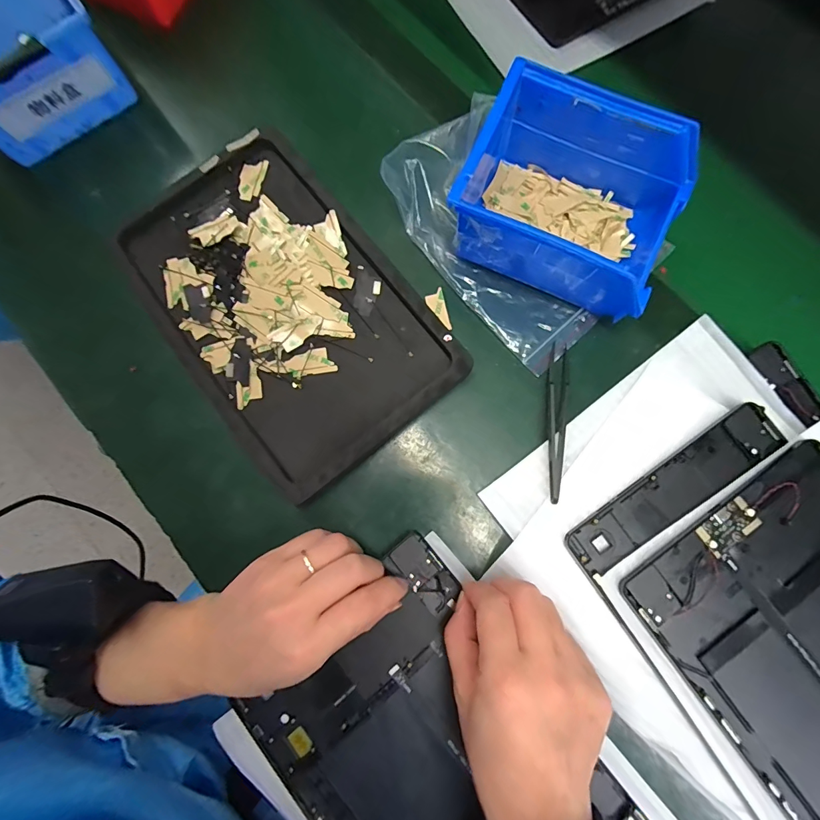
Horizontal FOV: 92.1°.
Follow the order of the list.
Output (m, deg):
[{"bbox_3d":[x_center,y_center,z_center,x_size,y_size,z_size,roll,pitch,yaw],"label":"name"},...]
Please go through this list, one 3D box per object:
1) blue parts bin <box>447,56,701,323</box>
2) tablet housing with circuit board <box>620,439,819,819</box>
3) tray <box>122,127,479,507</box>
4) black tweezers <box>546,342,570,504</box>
[{"bbox_3d":[0.112,-0.145,0.271,0.141,0.078,0.123,22,77,5],"label":"blue parts bin"},{"bbox_3d":[0.264,0.159,0.231,0.163,0.009,0.248,-34,82,-7],"label":"tablet housing with circuit board"},{"bbox_3d":[-0.090,-0.076,0.289,0.156,0.024,0.260,-37,80,-9],"label":"tray"},{"bbox_3d":[0.103,0.007,0.275,0.014,0.009,0.110,9,79,0],"label":"black tweezers"}]

